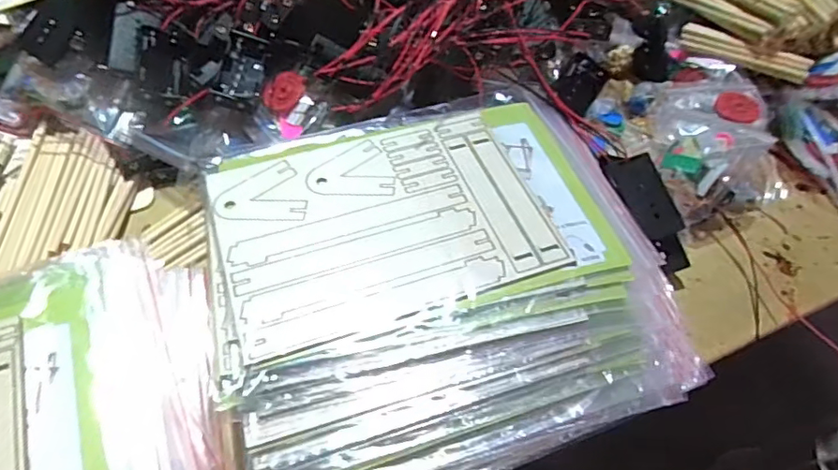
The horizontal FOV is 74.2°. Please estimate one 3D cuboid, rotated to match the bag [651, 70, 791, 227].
[{"bbox_3d":[0.228,-0.079,0.437,0.127,0.055,0.124,-18,58,-14],"label":"bag"}]

